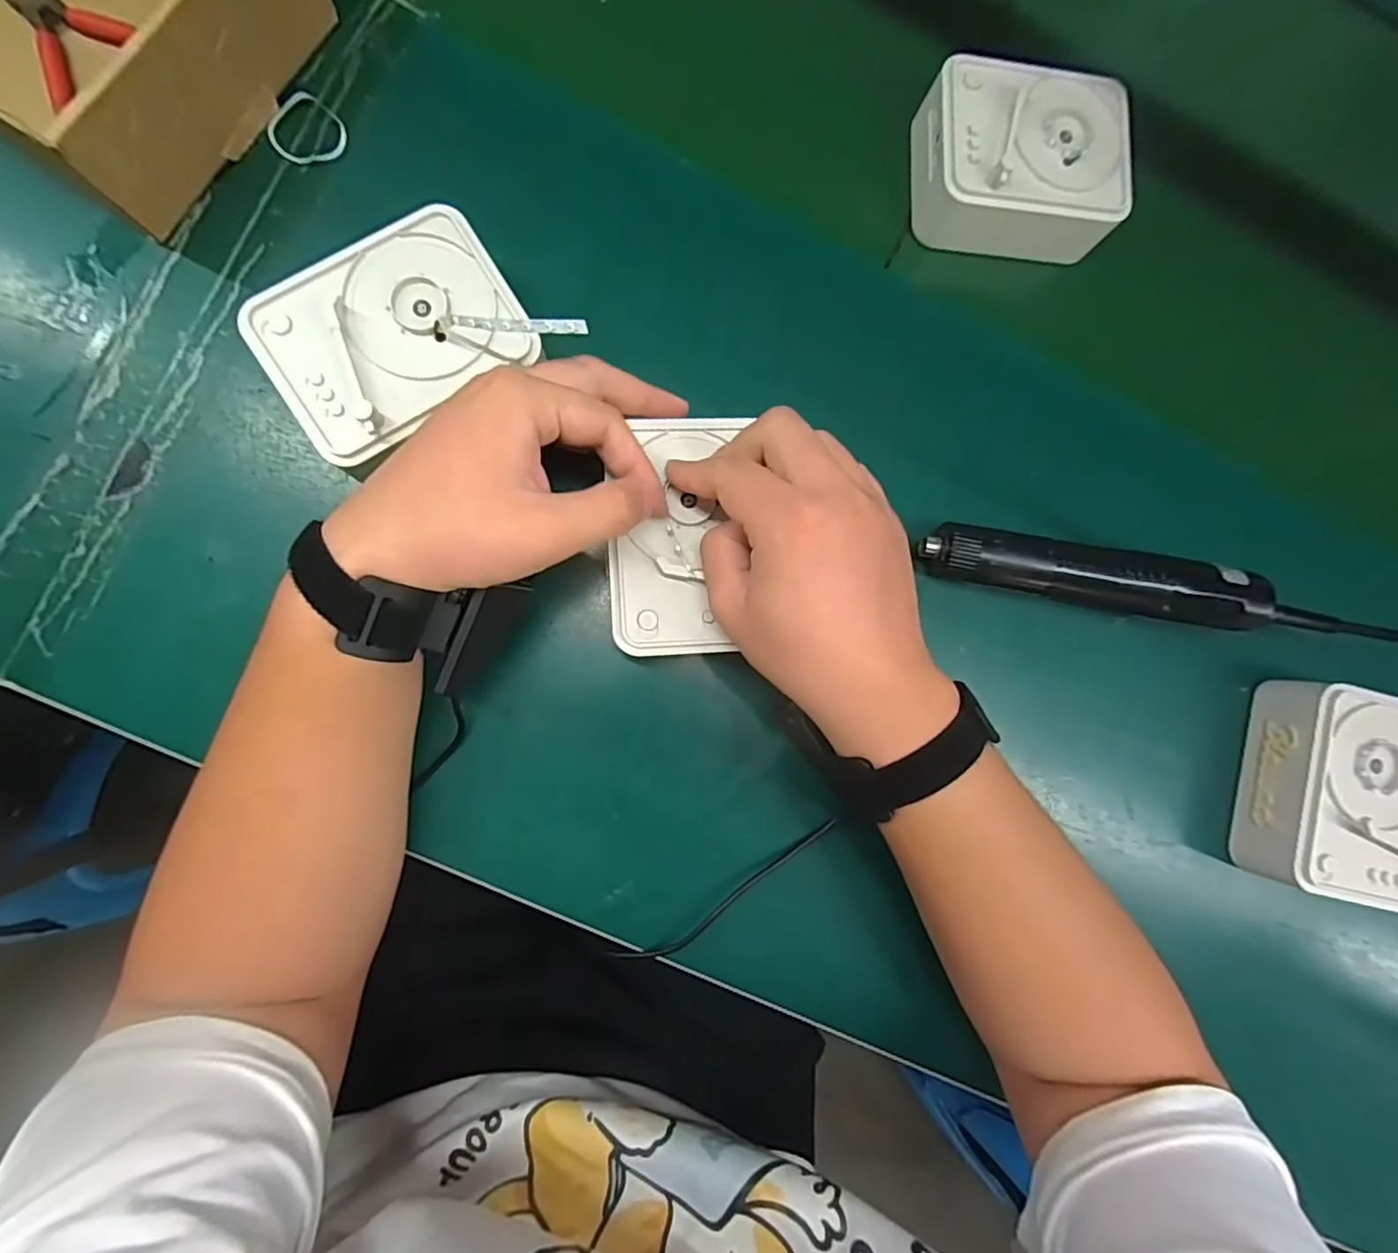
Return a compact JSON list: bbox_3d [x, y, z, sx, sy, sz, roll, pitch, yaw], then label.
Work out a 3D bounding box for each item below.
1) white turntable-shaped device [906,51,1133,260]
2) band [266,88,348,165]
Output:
[{"bbox_3d":[0.209,-0.302,0.392,0.127,0.045,0.101,-2,86,-8],"label":"white turntable-shaped device"},{"bbox_3d":[-0.222,-0.280,0.346,0.037,0.004,0.037,-2,100,-12],"label":"band"}]

